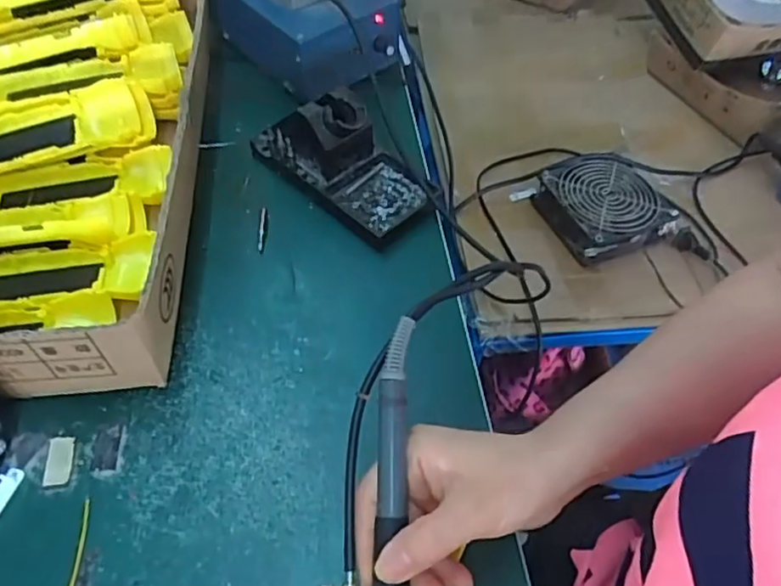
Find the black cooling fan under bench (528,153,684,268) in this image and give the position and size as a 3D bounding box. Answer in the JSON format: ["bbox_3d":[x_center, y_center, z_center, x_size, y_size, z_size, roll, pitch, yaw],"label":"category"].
[{"bbox_3d":[0.252,-0.101,0.726,0.144,0.047,0.124,-18,57,-14],"label":"black cooling fan under bench"}]

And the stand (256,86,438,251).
[{"bbox_3d":[-0.039,-0.114,0.501,0.152,0.071,0.074,38,60,24],"label":"stand"}]

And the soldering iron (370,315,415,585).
[{"bbox_3d":[0.001,0.117,0.297,0.018,0.017,0.208,1,79,-2],"label":"soldering iron"}]

